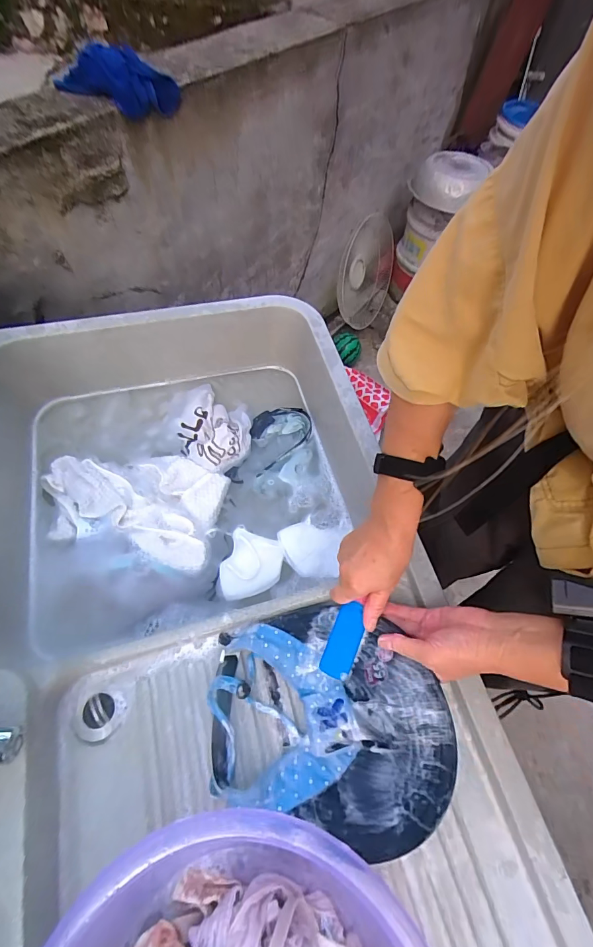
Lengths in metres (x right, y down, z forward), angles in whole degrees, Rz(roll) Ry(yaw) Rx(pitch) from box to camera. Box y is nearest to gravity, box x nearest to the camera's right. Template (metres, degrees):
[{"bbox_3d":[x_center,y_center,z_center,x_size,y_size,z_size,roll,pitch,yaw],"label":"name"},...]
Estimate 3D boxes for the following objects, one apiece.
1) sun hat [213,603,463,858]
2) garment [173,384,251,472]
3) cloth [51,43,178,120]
[{"bbox_3d":[0.029,0.245,0.417,0.240,0.079,0.196,15,58,6],"label":"sun hat"},{"bbox_3d":[-0.155,-0.100,0.743,0.131,0.040,0.197,-12,64,-12],"label":"garment"},{"bbox_3d":[-0.322,-0.710,0.730,0.219,0.089,0.103,-17,65,-14],"label":"cloth"}]

